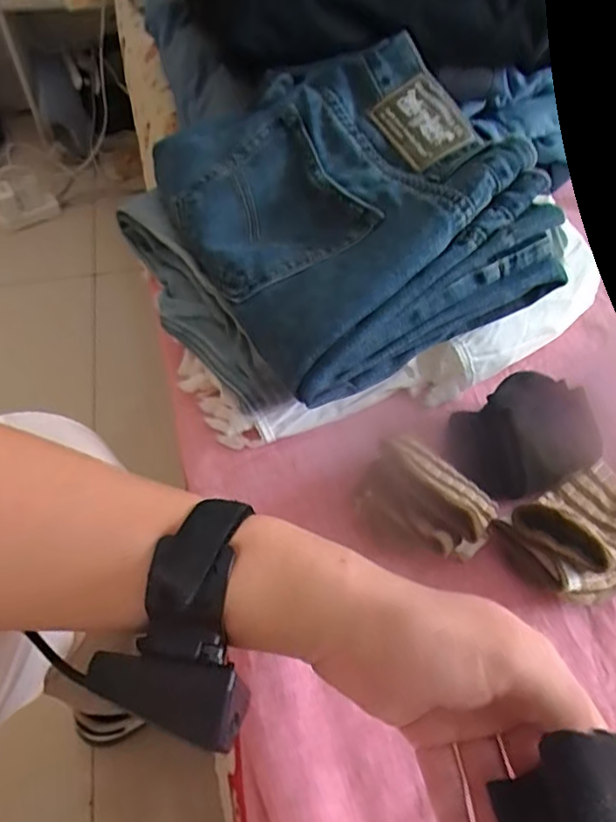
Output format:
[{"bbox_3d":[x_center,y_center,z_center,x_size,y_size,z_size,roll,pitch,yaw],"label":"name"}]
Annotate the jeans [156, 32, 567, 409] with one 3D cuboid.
[{"bbox_3d":[0.023,-0.168,0.481,0.235,0.090,0.293,-27,61,-18],"label":"jeans"}]

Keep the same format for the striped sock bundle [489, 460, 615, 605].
[{"bbox_3d":[0.188,0.081,0.406,0.116,0.052,0.077,-24,57,-18],"label":"striped sock bundle"}]

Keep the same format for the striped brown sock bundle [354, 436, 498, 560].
[{"bbox_3d":[0.074,0.058,0.408,0.073,0.060,0.091,-33,60,-23],"label":"striped brown sock bundle"}]

